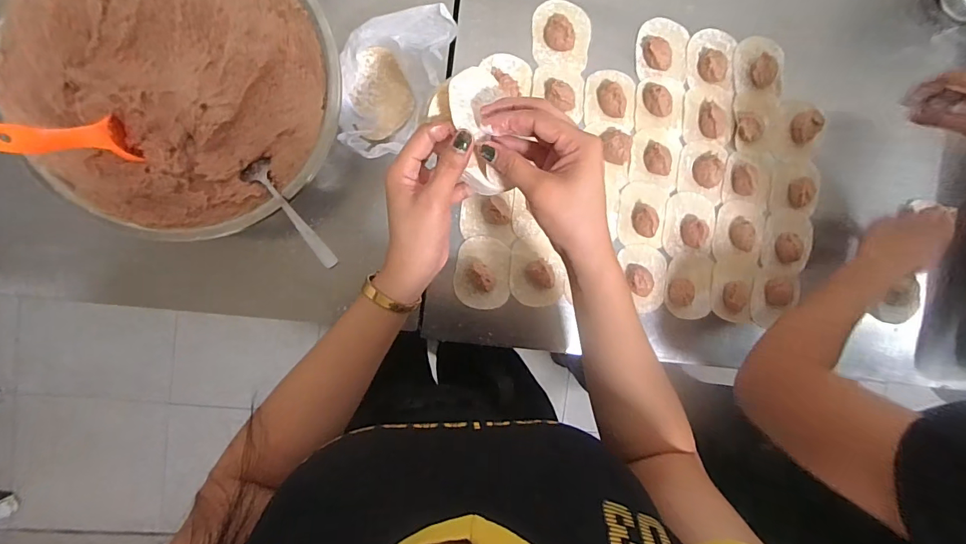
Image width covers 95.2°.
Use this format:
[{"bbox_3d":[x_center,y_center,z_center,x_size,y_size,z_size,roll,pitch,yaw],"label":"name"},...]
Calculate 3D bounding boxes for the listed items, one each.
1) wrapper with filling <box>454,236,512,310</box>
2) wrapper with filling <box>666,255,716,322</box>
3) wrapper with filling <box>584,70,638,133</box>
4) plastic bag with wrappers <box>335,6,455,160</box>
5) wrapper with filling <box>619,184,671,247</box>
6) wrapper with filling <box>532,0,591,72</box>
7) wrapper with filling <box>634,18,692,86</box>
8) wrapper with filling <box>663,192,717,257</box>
[{"bbox_3d":[0.002,0.002,0.552,0.069,0.030,0.089,4,94,-7],"label":"wrapper with filling"},{"bbox_3d":[0.282,0.021,0.591,0.068,0.018,0.087,3,95,-7],"label":"wrapper with filling"},{"bbox_3d":[0.165,-0.221,0.558,0.067,0.022,0.070,3,95,-7],"label":"wrapper with filling"},{"bbox_3d":[-0.104,-0.204,0.486,0.106,0.095,0.163,31,91,-9],"label":"plastic bag with wrappers"},{"bbox_3d":[0.212,-0.076,0.572,0.065,0.021,0.081,6,94,-8],"label":"wrapper with filling"},{"bbox_3d":[0.100,-0.297,0.545,0.073,0.023,0.083,0,95,-7],"label":"wrapper with filling"},{"bbox_3d":[0.233,-0.287,0.563,0.070,0.019,0.076,-4,95,-7],"label":"wrapper with filling"},{"bbox_3d":[0.280,-0.063,0.583,0.073,0.021,0.081,-2,95,-7],"label":"wrapper with filling"}]

